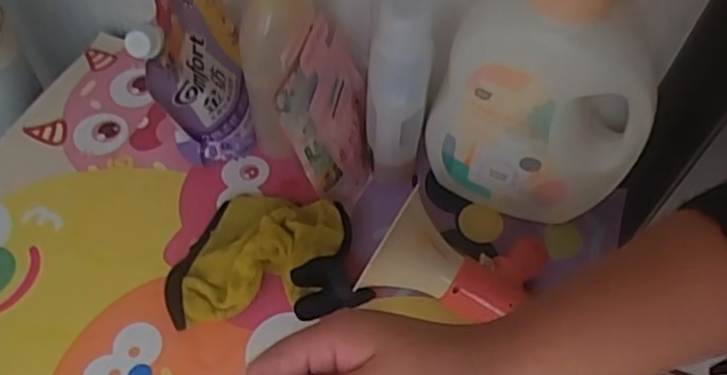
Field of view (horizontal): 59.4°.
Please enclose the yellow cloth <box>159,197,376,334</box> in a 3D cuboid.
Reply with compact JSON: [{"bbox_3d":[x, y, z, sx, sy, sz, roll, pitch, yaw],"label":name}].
[{"bbox_3d":[-0.089,0.052,0.561,0.167,0.050,0.124,-4,56,-6],"label":"yellow cloth"}]

